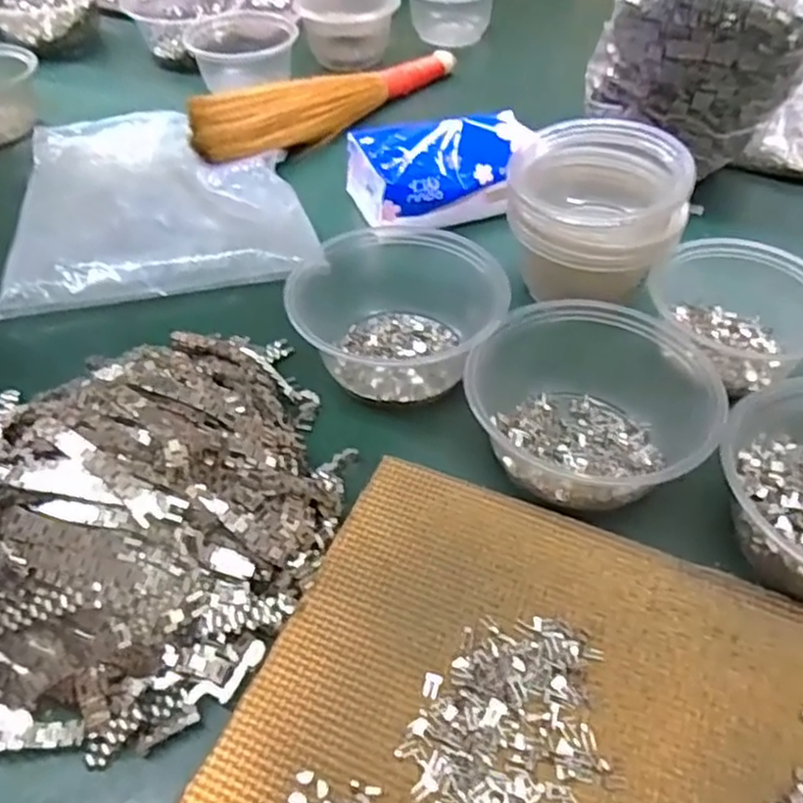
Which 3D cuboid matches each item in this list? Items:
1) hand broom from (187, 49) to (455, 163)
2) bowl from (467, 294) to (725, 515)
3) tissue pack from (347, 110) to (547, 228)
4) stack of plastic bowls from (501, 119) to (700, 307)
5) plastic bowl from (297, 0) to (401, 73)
[{"bbox_3d":[-0.061,-0.302,0.690,0.317,0.063,0.061,-37,58,-27],"label":"hand broom"},{"bbox_3d":[0.106,0.003,0.409,0.124,0.057,0.121,-1,49,1],"label":"bowl"},{"bbox_3d":[0.033,-0.186,0.575,0.149,0.066,0.079,-6,49,-3],"label":"tissue pack"},{"bbox_3d":[0.130,-0.126,0.494,0.119,0.103,0.110,2,49,3],"label":"stack of plastic bowls"},{"bbox_3d":[-0.058,-0.429,0.788,0.107,0.057,0.090,-9,49,-6],"label":"plastic bowl"}]

